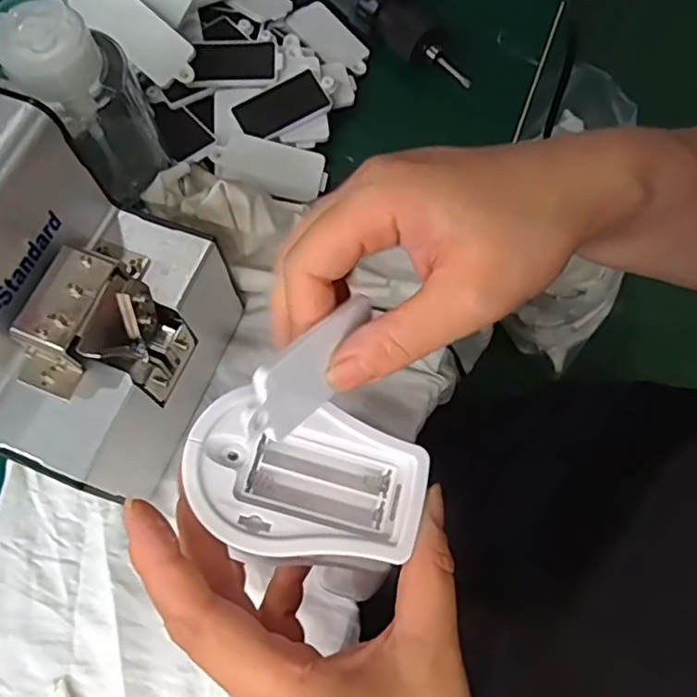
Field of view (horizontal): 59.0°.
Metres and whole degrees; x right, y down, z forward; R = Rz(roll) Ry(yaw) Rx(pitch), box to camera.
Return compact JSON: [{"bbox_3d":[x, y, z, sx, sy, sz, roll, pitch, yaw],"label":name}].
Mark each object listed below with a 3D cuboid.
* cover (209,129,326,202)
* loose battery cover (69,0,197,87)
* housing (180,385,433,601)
[{"bbox_3d":[-0.048,-0.113,0.384,0.068,0.005,0.031,13,102,-10],"label":"cover"},{"bbox_3d":[-0.134,-0.198,0.379,0.096,0.005,0.031,41,95,6],"label":"loose battery cover"},{"bbox_3d":[-0.016,0.051,0.234,0.084,0.029,0.059,22,71,10],"label":"housing"}]

